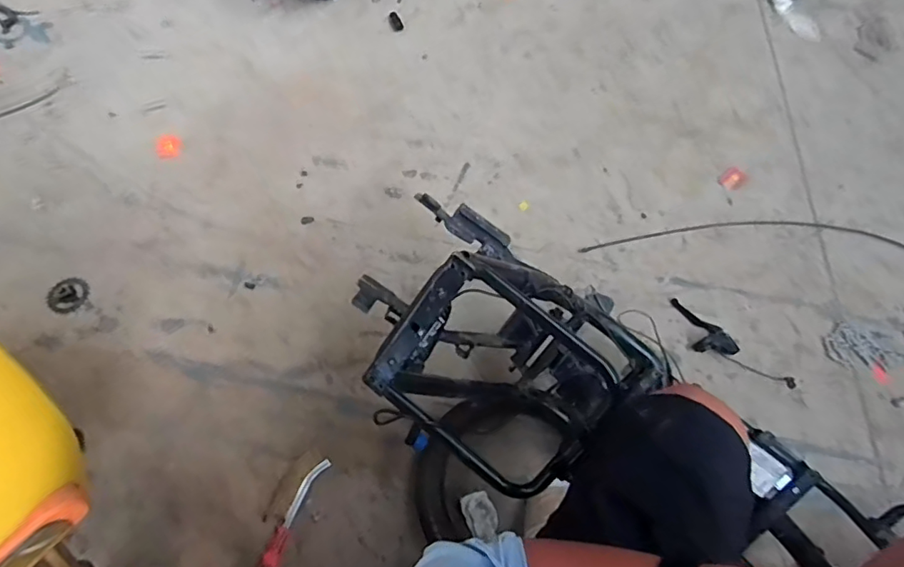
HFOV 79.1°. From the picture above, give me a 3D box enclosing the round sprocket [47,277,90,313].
[{"bbox_3d":[-0.822,0.024,1.170,0.073,0.009,0.081,21,65,6],"label":"round sprocket"}]

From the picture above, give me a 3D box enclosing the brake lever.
[{"bbox_3d":[0.592,0.142,1.175,0.293,0.031,0.078,38,68,14],"label":"brake lever"}]

